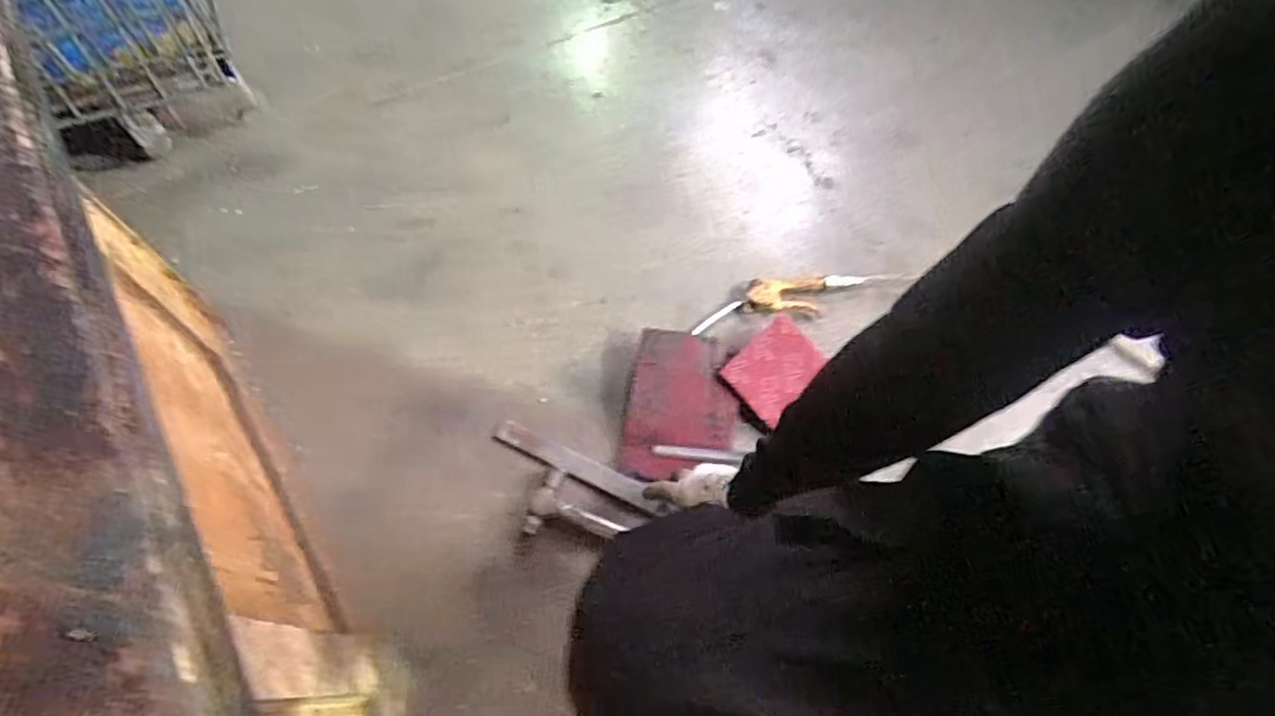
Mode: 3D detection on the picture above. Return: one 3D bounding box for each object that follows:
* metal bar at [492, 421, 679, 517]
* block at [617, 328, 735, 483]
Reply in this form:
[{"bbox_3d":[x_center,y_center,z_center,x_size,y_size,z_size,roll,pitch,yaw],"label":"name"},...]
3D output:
[{"bbox_3d":[-0.076,0.145,0.801,0.256,0.012,0.033,23,65,14],"label":"metal bar"},{"bbox_3d":[0.064,0.064,0.863,0.154,0.030,0.221,7,64,3],"label":"block"}]

